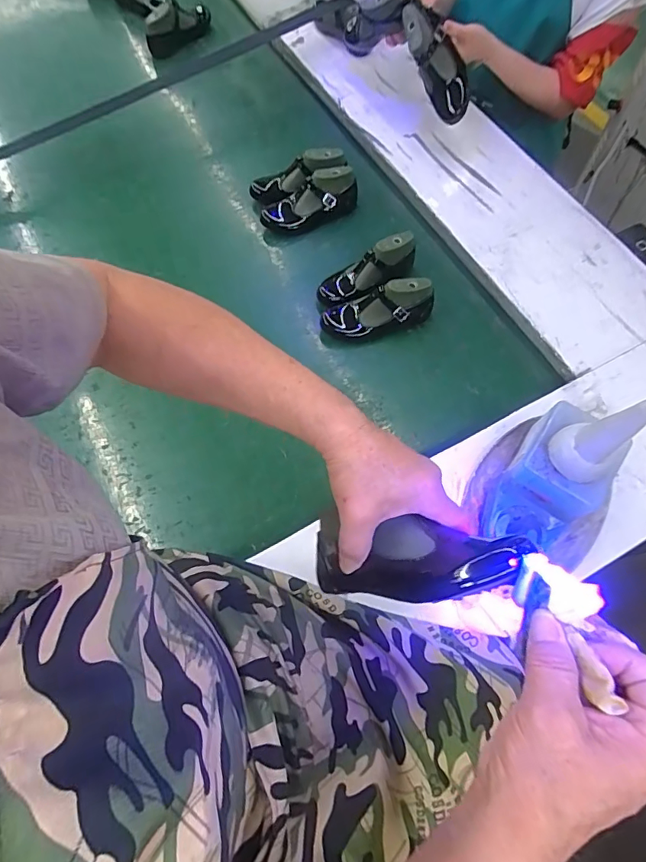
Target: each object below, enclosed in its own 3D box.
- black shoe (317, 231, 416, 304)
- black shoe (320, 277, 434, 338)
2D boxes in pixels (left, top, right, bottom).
[{"bbox_3d":[0.082,-0.287,0.862,0.190,0.084,0.067,-28,67,5],"label":"black shoe"},{"bbox_3d":[0.095,-0.210,0.830,0.199,0.081,0.065,-13,66,10],"label":"black shoe"}]

